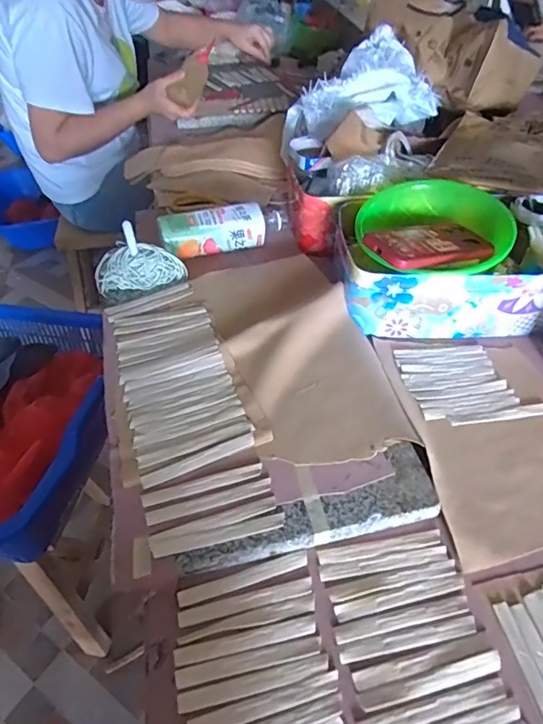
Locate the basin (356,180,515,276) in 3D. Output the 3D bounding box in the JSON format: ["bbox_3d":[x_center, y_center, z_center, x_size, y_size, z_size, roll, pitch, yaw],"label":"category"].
[{"bbox_3d":[0.211,-0.165,0.644,0.189,0.060,0.189,0,46,0],"label":"basin"}]

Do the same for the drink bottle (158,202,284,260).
[{"bbox_3d":[-0.074,-0.212,0.769,0.199,0.060,0.060,-16,50,-15],"label":"drink bottle"}]

